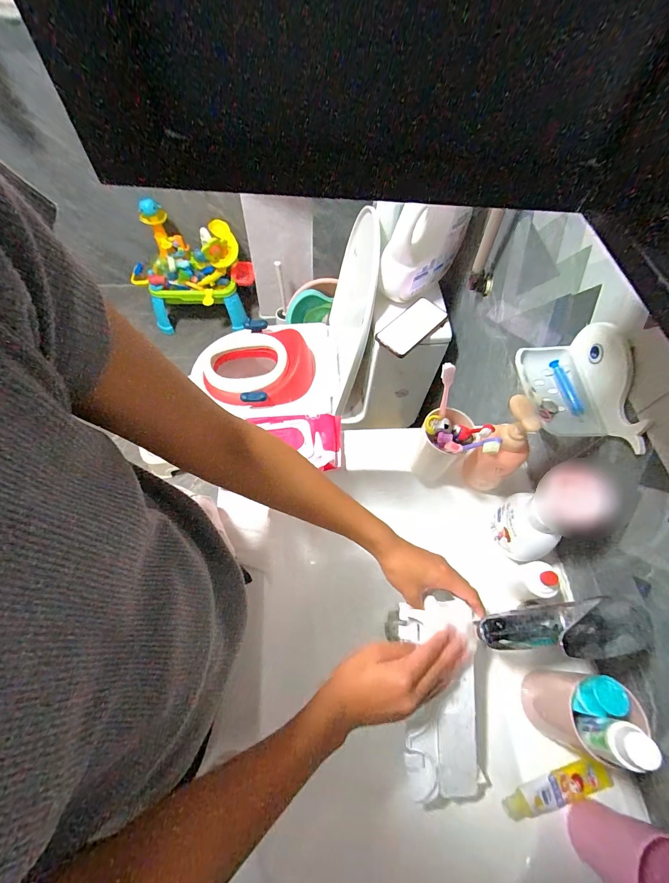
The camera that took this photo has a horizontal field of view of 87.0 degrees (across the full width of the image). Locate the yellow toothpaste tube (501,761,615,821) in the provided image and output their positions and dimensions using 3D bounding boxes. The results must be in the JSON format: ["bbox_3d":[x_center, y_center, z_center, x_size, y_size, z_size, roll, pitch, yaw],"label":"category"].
[{"bbox_3d":[0.248,0.384,0.390,0.126,0.025,0.034,-13,63,-10],"label":"yellow toothpaste tube"}]

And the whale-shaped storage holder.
[{"bbox_3d":[0.280,-0.058,0.406,0.084,0.080,0.162,-8,63,-7],"label":"whale-shaped storage holder"}]

